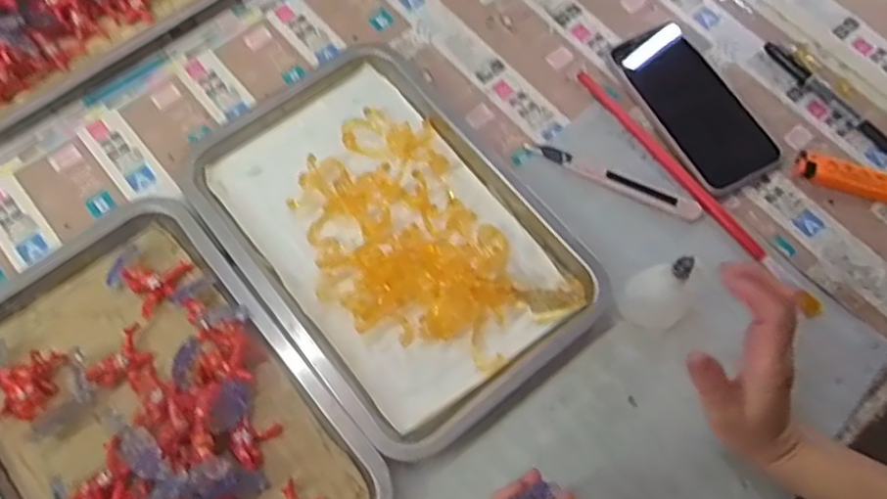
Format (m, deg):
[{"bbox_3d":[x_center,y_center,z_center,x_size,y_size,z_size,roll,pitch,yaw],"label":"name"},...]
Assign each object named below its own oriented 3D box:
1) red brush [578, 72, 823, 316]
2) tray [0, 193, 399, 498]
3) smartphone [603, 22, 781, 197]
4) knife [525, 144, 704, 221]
[{"bbox_3d":[0.199,-0.052,0.557,0.015,0.005,0.265,-35,71,-15],"label":"red brush"},{"bbox_3d":[-0.202,0.116,0.466,0.215,0.048,0.316,-37,71,-15],"label":"tray"},{"bbox_3d":[0.210,-0.125,0.586,0.079,0.008,0.164,-23,68,-10],"label":"smartphone"},{"bbox_3d":[0.136,-0.057,0.556,0.144,0.006,0.018,25,68,10],"label":"knife"}]

